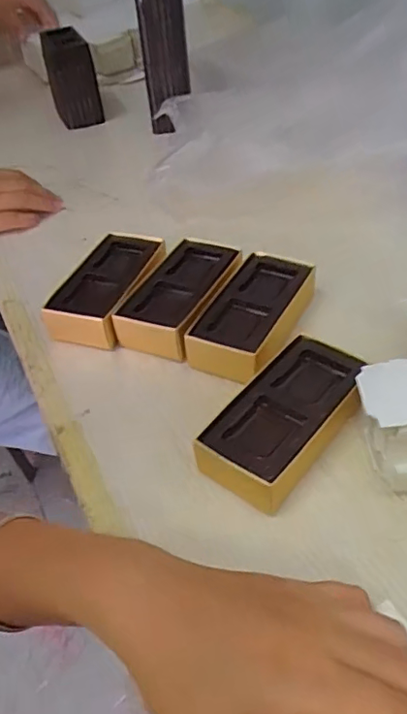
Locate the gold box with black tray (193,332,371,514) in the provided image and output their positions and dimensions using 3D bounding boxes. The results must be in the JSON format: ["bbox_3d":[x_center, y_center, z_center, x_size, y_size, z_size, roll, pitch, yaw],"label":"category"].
[{"bbox_3d":[0.054,0.038,0.345,0.056,0.034,0.113,25,46,32],"label":"gold box with black tray"}]

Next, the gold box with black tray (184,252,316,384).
[{"bbox_3d":[0.037,-0.029,0.419,0.063,0.034,0.119,17,42,24],"label":"gold box with black tray"}]

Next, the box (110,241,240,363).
[{"bbox_3d":[-0.014,-0.047,0.445,0.066,0.035,0.114,16,47,25],"label":"box"}]

